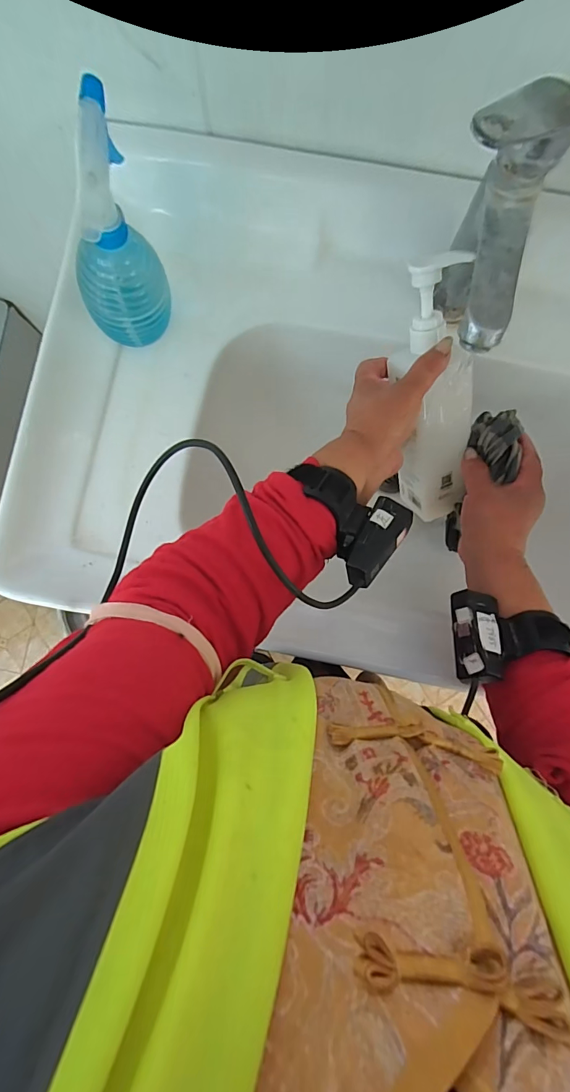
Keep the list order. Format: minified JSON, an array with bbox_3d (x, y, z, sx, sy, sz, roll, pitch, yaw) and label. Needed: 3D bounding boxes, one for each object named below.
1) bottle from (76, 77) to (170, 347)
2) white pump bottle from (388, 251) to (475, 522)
[{"bbox_3d":[-0.151,-0.256,0.361,0.069,0.174,0.077,-8,86,-2],"label":"bottle"},{"bbox_3d":[0.138,-0.137,0.409,0.061,0.055,0.244,-17,128,-2],"label":"white pump bottle"}]

